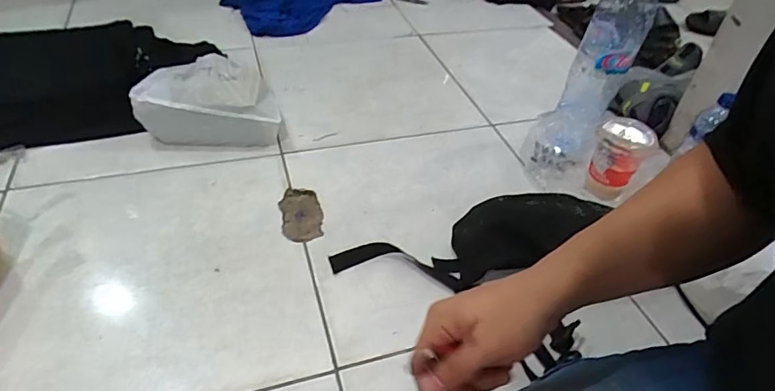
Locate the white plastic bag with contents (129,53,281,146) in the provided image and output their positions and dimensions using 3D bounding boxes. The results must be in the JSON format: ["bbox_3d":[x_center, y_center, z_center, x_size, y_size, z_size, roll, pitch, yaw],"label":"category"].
[{"bbox_3d":[-0.298,-0.150,0.802,0.218,0.101,0.120,-7,44,-14],"label":"white plastic bag with contents"}]

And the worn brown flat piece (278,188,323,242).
[{"bbox_3d":[-0.127,0.024,0.704,0.058,0.014,0.107,-6,44,-13],"label":"worn brown flat piece"}]

